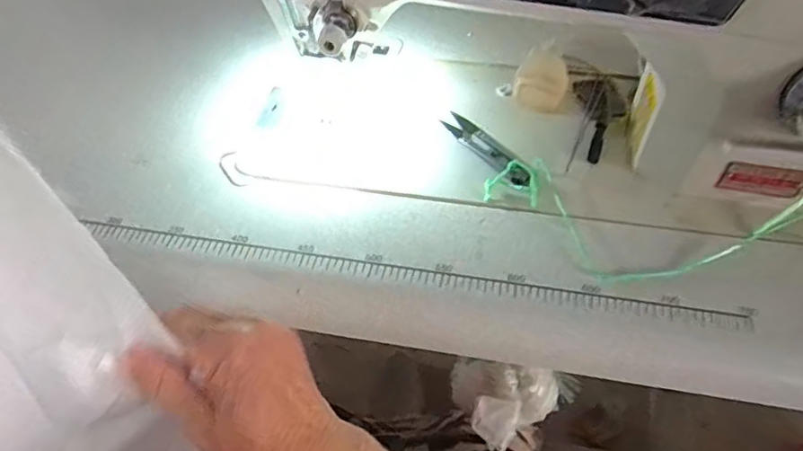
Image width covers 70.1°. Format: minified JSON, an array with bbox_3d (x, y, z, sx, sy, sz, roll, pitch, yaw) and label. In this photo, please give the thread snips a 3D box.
[{"bbox_3d":[0.070,-0.062,0.459,0.024,0.006,0.100,-27,55,-19],"label":"thread snips"}]

